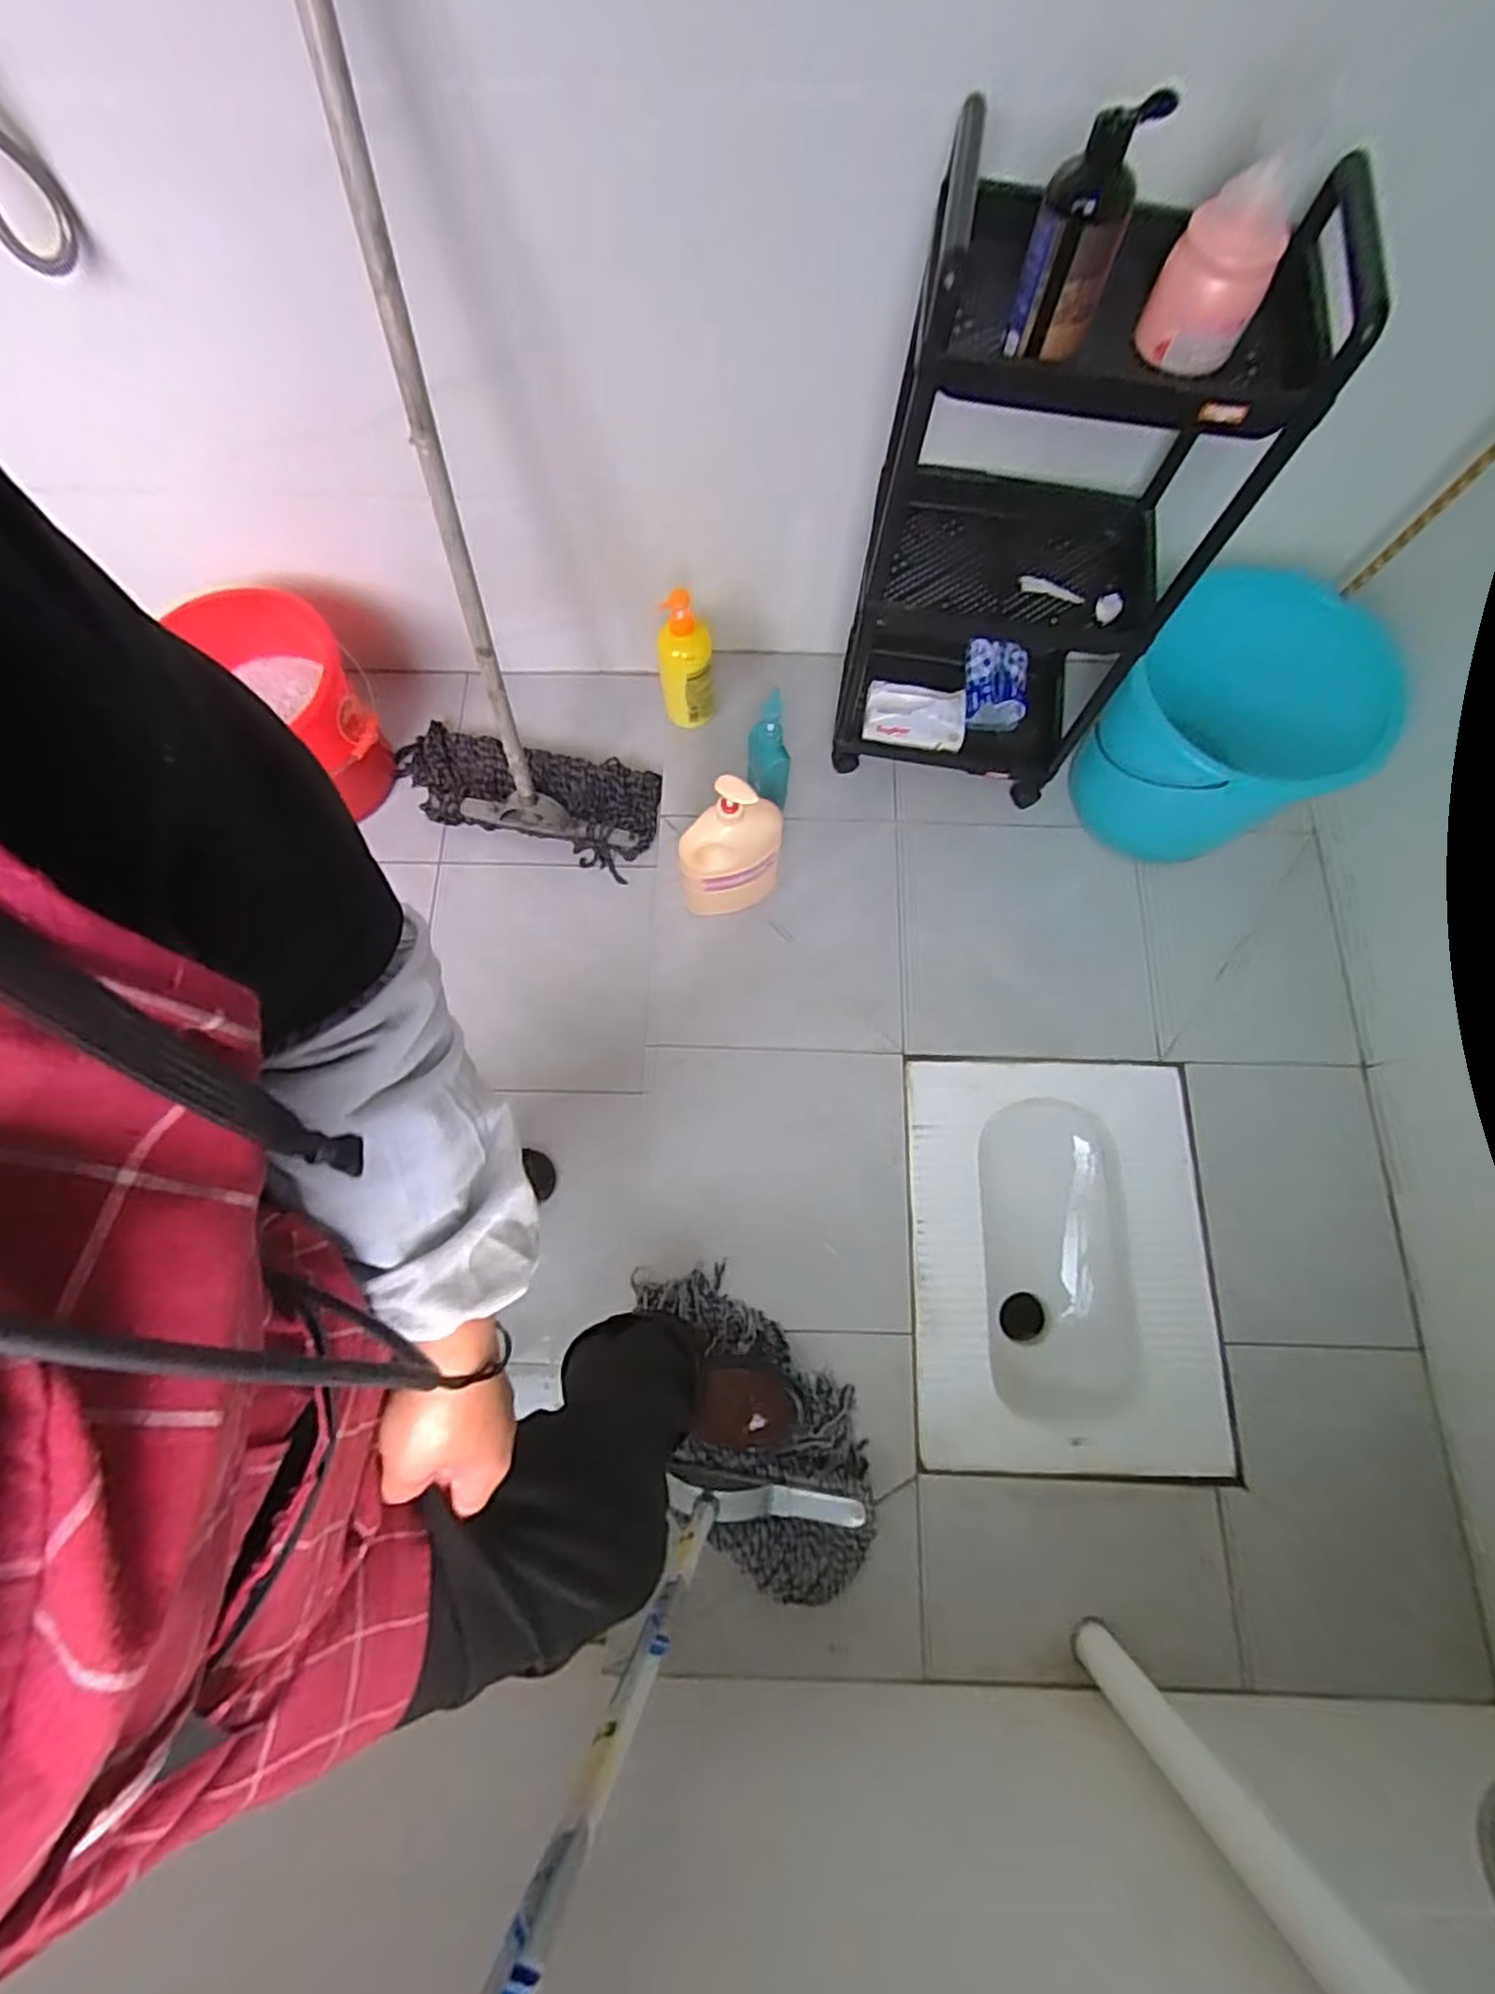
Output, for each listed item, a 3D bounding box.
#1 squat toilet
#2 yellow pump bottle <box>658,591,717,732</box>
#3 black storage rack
[{"bbox_3d":[0.450,0.385,1.105,0.421,0.155,0.546,1,74,1],"label":"squat toilet"},{"bbox_3d":[-0.100,-0.533,1.171,0.084,0.203,0.079,-8,74,-2],"label":"yellow pump bottle"},{"bbox_3d":[0.350,-0.573,0.903,0.372,0.694,0.262,11,74,3],"label":"black storage rack"}]

